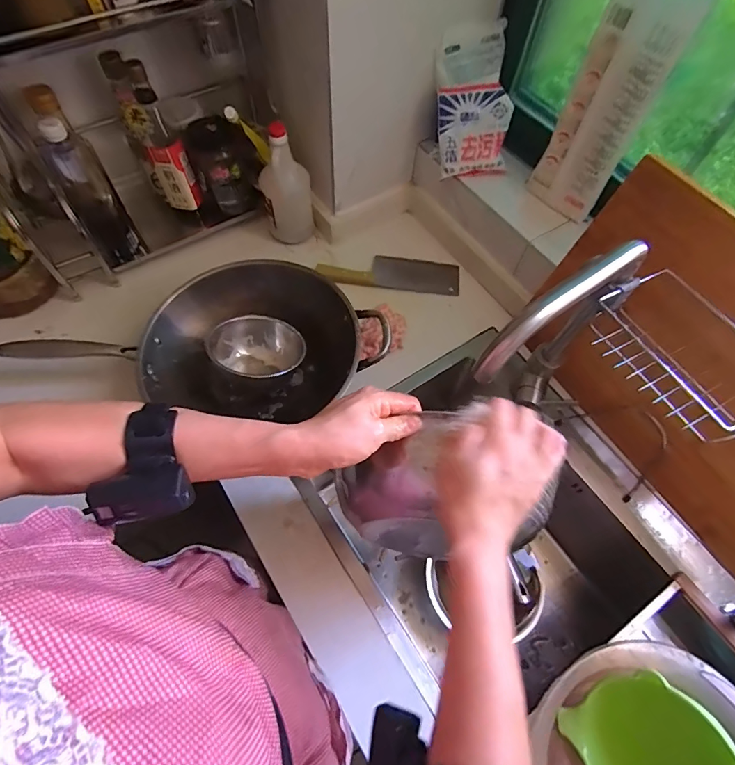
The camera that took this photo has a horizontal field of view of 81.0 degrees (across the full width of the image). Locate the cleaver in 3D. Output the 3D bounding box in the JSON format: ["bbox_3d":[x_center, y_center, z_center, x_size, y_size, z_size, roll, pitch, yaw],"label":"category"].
[{"bbox_3d":[0.043,-0.212,0.827,0.267,0.027,0.079,2,62,0],"label":"cleaver"}]

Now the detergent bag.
[{"bbox_3d":[0.179,-0.469,0.738,0.129,0.177,0.132,-12,63,-8],"label":"detergent bag"}]

